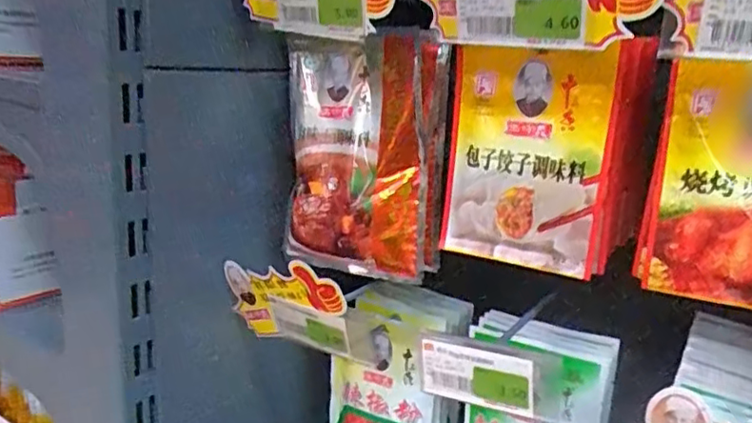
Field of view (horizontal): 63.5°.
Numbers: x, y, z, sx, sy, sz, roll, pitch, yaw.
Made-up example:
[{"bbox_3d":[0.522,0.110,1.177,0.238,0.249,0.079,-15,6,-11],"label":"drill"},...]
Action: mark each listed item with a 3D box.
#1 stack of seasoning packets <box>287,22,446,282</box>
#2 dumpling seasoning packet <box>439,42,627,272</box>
[{"bbox_3d":[-0.015,-0.044,0.514,0.141,0.189,0.053,8,14,20],"label":"stack of seasoning packets"},{"bbox_3d":[0.109,-0.037,0.448,0.115,0.158,0.016,12,17,28],"label":"dumpling seasoning packet"}]

